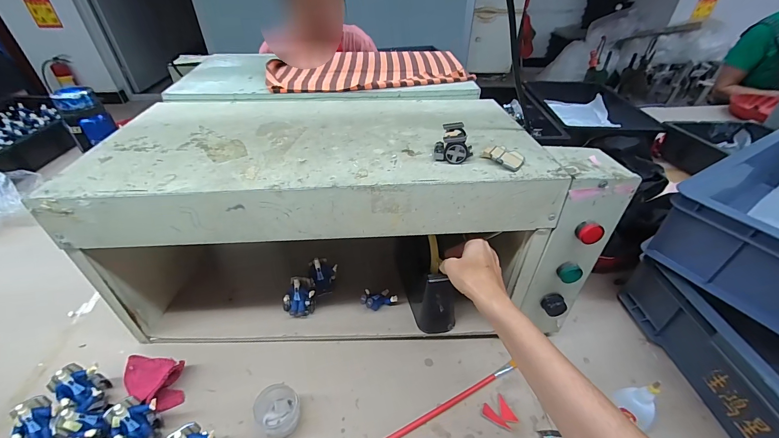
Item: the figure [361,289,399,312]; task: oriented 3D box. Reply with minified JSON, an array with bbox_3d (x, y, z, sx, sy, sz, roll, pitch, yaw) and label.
[{"bbox_3d":[-0.020,0.128,0.544,0.056,0.027,0.039,-12,41,-15],"label":"figure"}]

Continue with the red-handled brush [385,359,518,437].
[{"bbox_3d":[0.073,0.253,0.444,0.240,0.007,0.011,-18,43,-21],"label":"red-handled brush"}]

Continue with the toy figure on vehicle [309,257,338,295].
[{"bbox_3d":[-0.113,0.101,0.571,0.045,0.058,0.046,-16,42,-19],"label":"toy figure on vehicle"}]

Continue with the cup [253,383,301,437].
[{"bbox_3d":[-0.141,0.249,0.425,0.051,0.040,0.056,0,39,0],"label":"cup"}]

